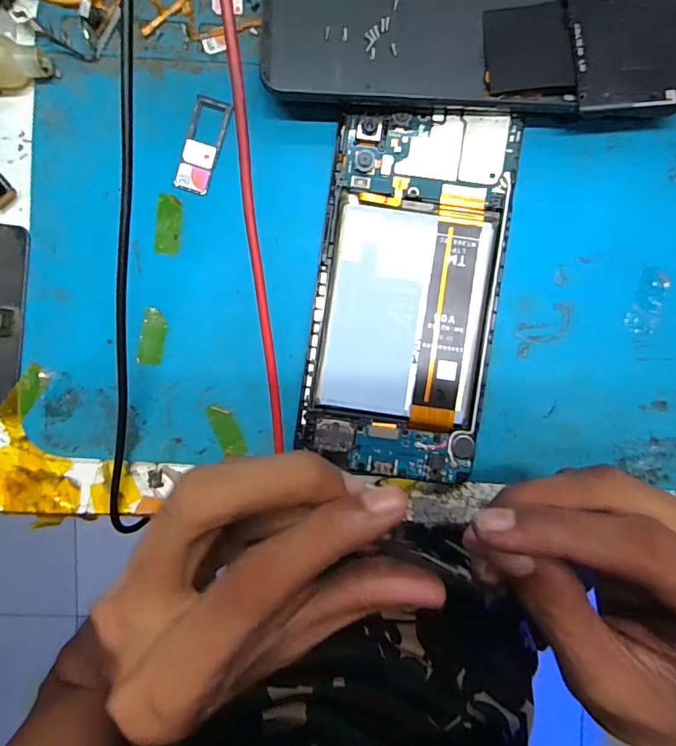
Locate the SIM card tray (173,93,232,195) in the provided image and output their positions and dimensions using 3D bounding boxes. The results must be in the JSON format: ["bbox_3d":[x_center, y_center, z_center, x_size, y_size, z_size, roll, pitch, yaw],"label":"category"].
[{"bbox_3d":[-0.056,-0.093,0.185,0.015,0.004,0.038,18,93,-1],"label":"SIM card tray"}]

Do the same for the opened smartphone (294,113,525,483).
[{"bbox_3d":[0.027,-0.031,0.183,0.071,0.010,0.141,9,93,0],"label":"opened smartphone"}]

